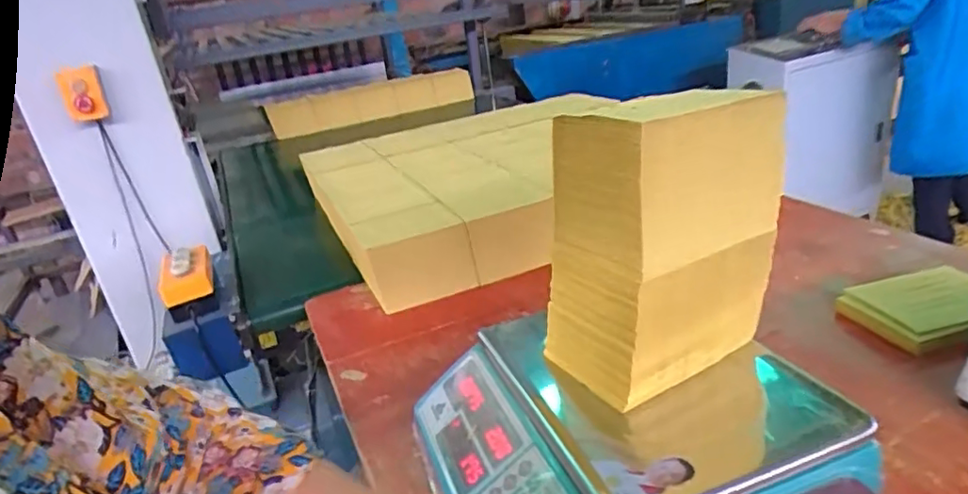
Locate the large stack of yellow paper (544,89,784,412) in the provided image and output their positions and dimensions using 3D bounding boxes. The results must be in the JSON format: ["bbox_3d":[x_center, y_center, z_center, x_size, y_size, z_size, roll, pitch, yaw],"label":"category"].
[{"bbox_3d":[0.154,-0.009,0.544,0.176,0.228,0.118,-21,26,-23],"label":"large stack of yellow paper"}]

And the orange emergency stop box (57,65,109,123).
[{"bbox_3d":[-0.860,-0.326,1.288,0.074,0.108,0.098,-24,27,-29],"label":"orange emergency stop box"}]

